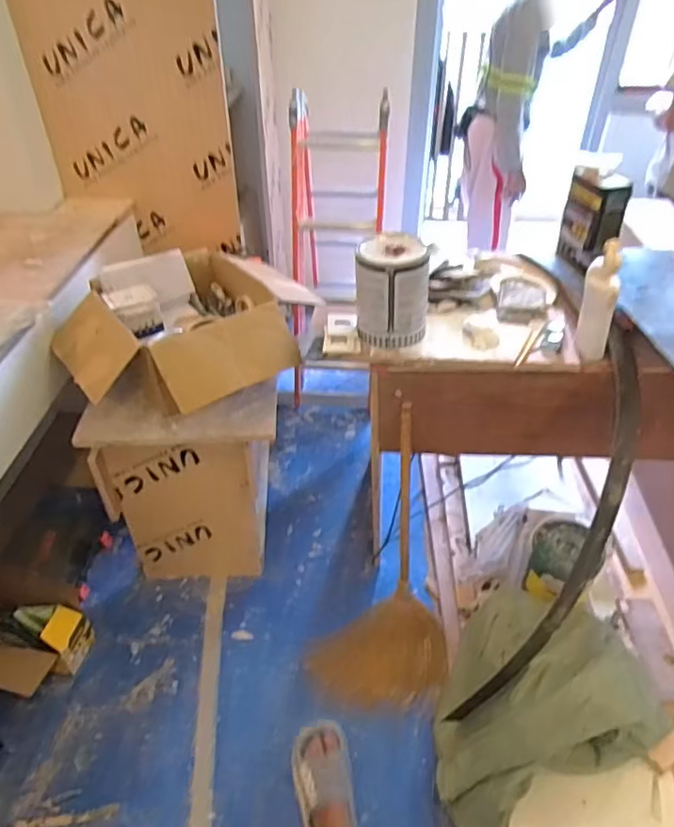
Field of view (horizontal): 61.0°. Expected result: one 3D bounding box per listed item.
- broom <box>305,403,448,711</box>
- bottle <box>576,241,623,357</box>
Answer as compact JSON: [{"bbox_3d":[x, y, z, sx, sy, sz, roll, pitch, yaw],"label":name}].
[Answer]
[{"bbox_3d":[0.148,0.387,1.546,0.364,0.801,0.224,9,11,12],"label":"broom"},{"bbox_3d":[0.557,-0.239,1.210,0.074,0.241,0.065,13,42,15],"label":"bottle"}]

